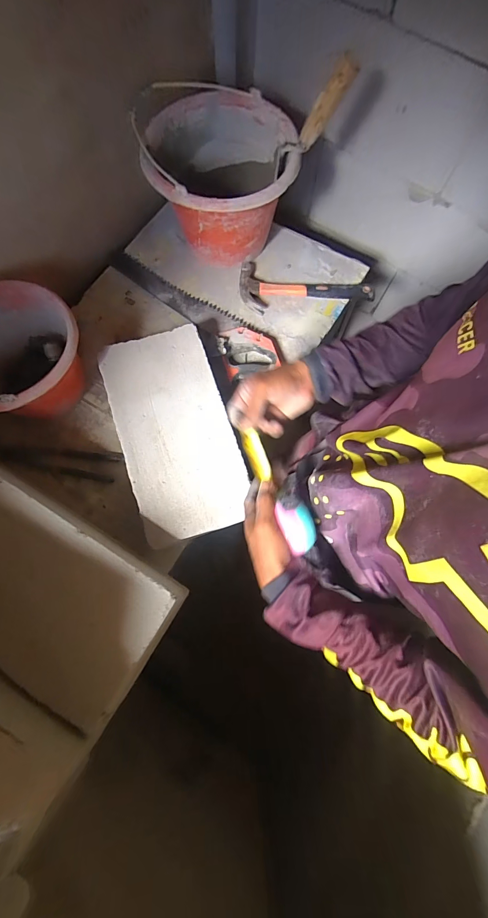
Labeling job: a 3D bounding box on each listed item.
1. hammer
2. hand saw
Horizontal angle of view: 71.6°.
[{"bbox_3d":[0.133,-0.367,0.756,0.296,0.027,0.116,13,75,3],"label":"hammer"},{"bbox_3d":[-0.109,-0.340,0.745,0.127,0.042,0.487,-42,79,-10],"label":"hand saw"}]

